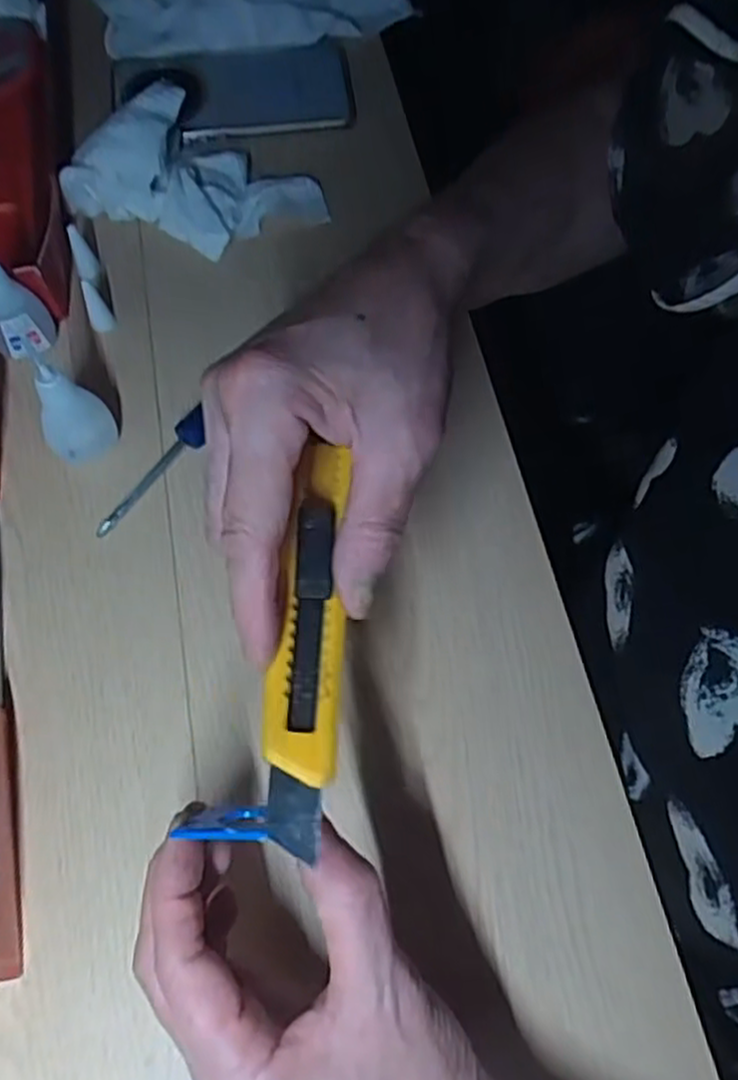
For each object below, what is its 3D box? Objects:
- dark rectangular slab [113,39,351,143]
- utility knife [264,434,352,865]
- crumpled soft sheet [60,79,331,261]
[{"bbox_3d":[-0.099,-0.335,0.567,0.172,0.015,0.105,-11,65,-6],"label":"dark rectangular slab"},{"bbox_3d":[-0.021,0.031,0.264,0.023,0.010,0.139,2,69,1],"label":"utility knife"},{"bbox_3d":[-0.109,-0.238,0.494,0.153,0.068,0.086,16,66,7],"label":"crumpled soft sheet"}]

